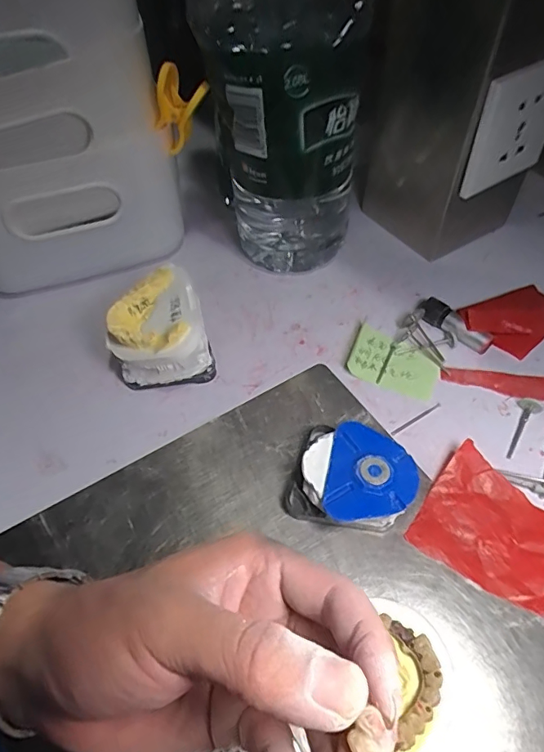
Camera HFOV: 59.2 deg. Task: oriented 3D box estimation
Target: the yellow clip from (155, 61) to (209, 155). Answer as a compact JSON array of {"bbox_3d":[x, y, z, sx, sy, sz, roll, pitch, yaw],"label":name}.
[{"bbox_3d":[-0.064,-0.197,0.353,0.034,0.057,0.035,18,56,16],"label":"yellow clip"}]

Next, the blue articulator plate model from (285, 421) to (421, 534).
[{"bbox_3d":[0.050,0.064,0.295,0.070,0.031,0.063,18,56,16],"label":"blue articulator plate model"}]

